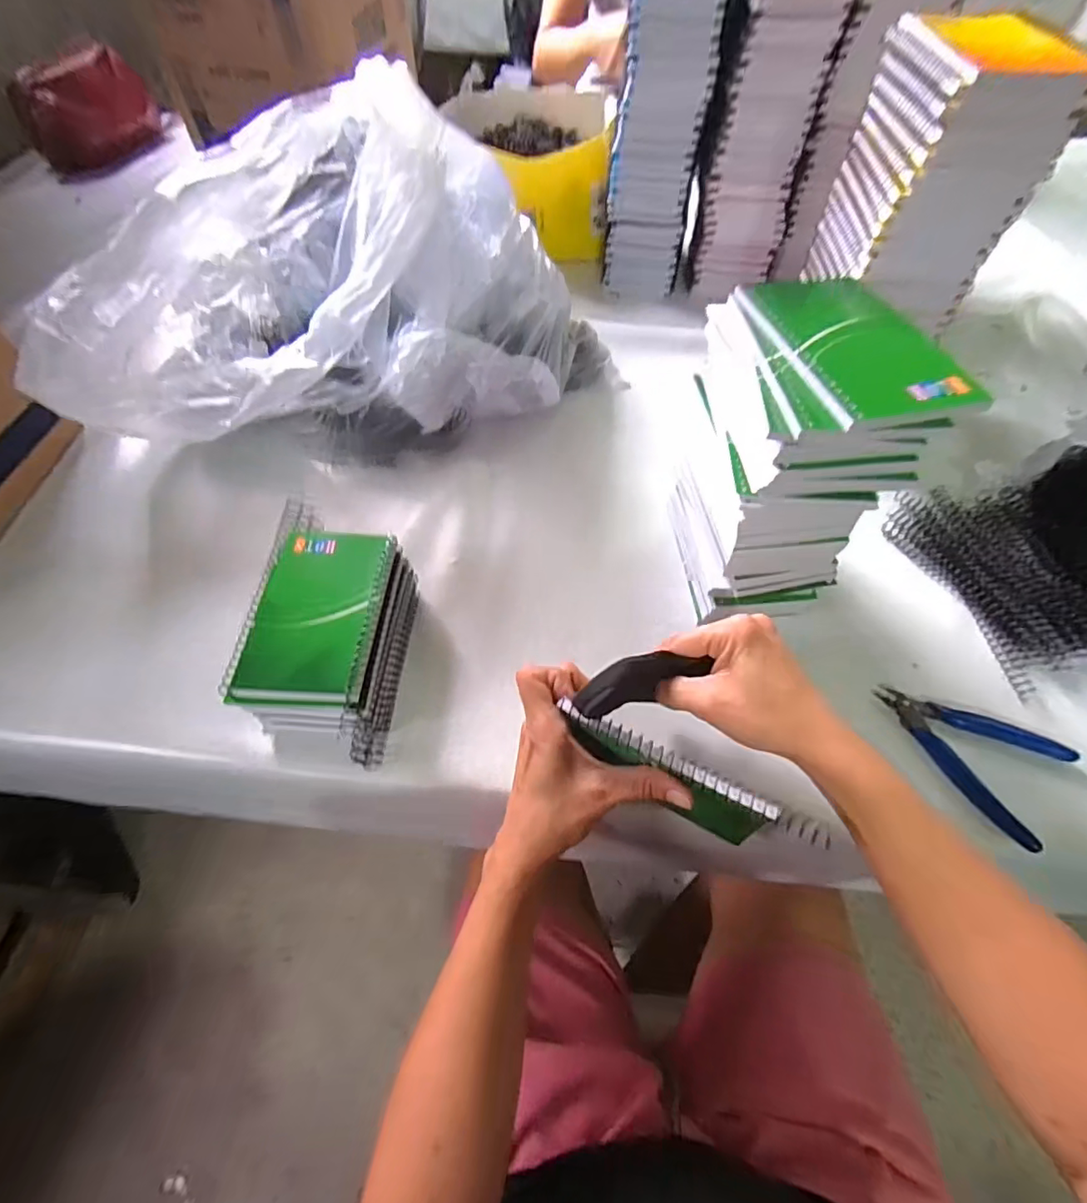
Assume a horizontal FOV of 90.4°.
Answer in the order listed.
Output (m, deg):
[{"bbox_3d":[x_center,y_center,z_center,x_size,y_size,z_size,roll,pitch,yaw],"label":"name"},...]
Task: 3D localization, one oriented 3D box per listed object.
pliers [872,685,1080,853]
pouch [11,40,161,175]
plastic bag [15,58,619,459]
[{"bbox_3d":[0.307,0.096,0.377,0.081,0.010,0.120,-26,61,-15],"label":"pliers"},{"bbox_3d":[-0.806,-0.867,0.956,0.050,0.128,0.236,17,59,11],"label":"pouch"},{"bbox_3d":[-0.189,-0.287,0.503,0.493,0.231,0.257,-28,61,-16],"label":"plastic bag"}]

